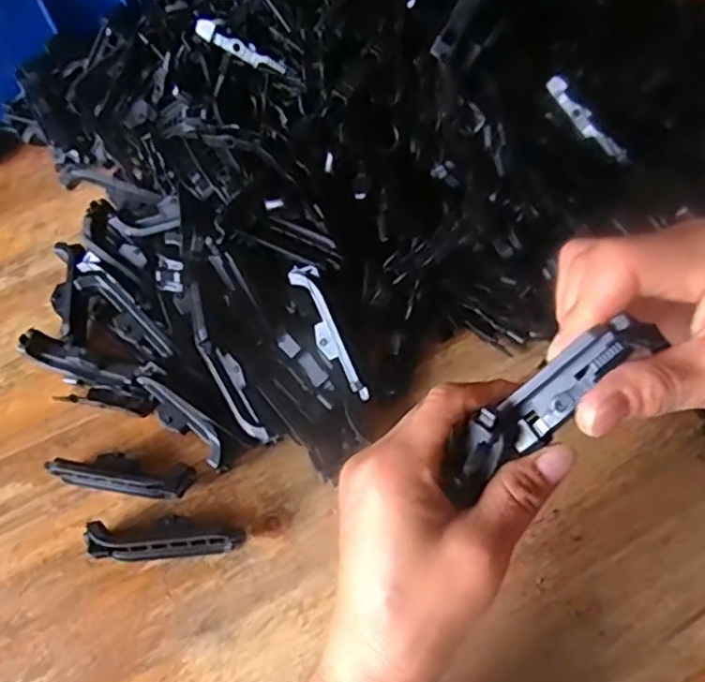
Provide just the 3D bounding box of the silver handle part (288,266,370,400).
[{"bbox_3d":[-0.012,-0.004,0.332,0.014,0.010,0.075,-25,89,-10],"label":"silver handle part"}]

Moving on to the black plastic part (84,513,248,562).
[{"bbox_3d":[-0.089,0.095,0.312,0.072,0.015,0.018,-4,62,1],"label":"black plastic part"}]

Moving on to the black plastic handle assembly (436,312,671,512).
[{"bbox_3d":[0.067,0.023,0.231,0.084,0.019,0.019,-43,65,11],"label":"black plastic handle assembly"}]

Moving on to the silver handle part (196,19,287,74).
[{"bbox_3d":[-0.059,-0.155,0.343,0.052,0.009,0.007,29,66,0],"label":"silver handle part"}]

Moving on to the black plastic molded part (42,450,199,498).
[{"bbox_3d":[-0.117,0.067,0.329,0.073,0.016,0.018,7,63,7],"label":"black plastic molded part"}]

